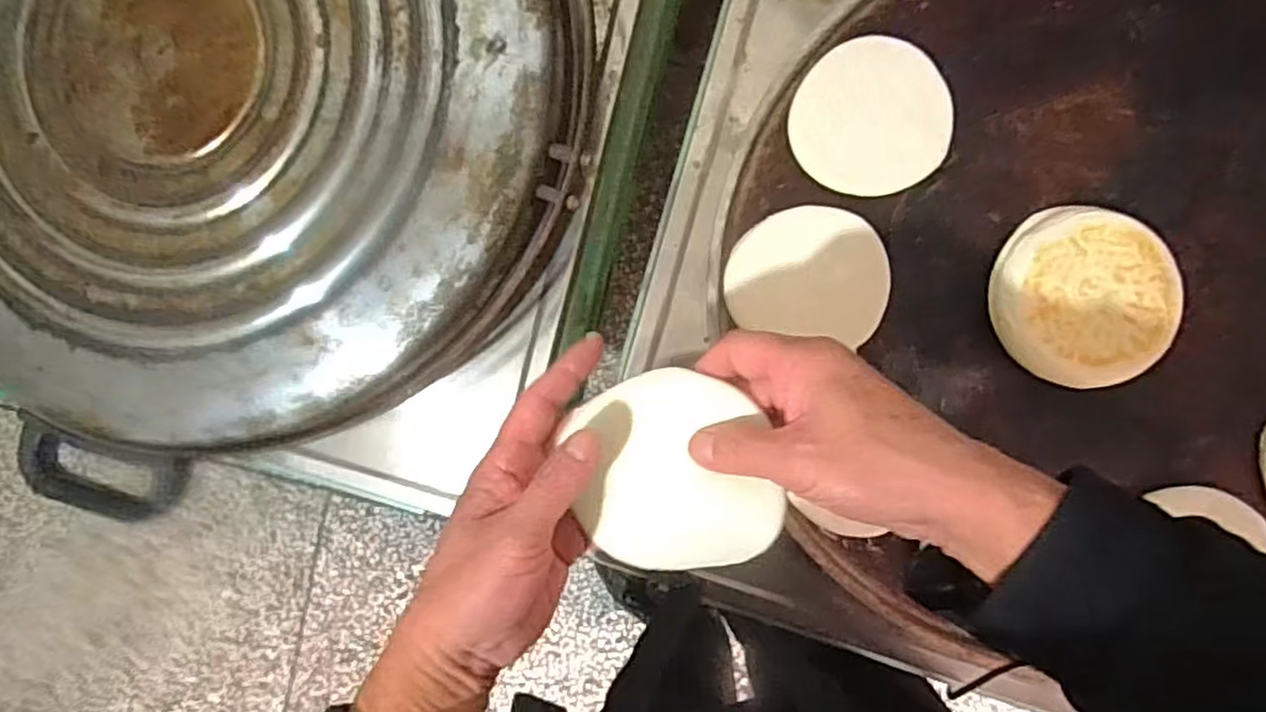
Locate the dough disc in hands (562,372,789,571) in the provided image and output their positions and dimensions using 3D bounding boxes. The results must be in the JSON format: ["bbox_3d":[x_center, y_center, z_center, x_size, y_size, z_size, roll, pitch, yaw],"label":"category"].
[{"bbox_3d":[0.021,0.060,0.362,0.103,0.016,0.102,0,90,8],"label":"dough disc in hands"}]

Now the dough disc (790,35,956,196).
[{"bbox_3d":[0.179,-0.180,0.525,0.115,0.012,0.109,0,92,7],"label":"dough disc"}]

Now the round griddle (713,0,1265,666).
[{"bbox_3d":[0.337,-0.078,0.498,0.530,0.051,0.468,-1,92,6],"label":"round griddle"}]

